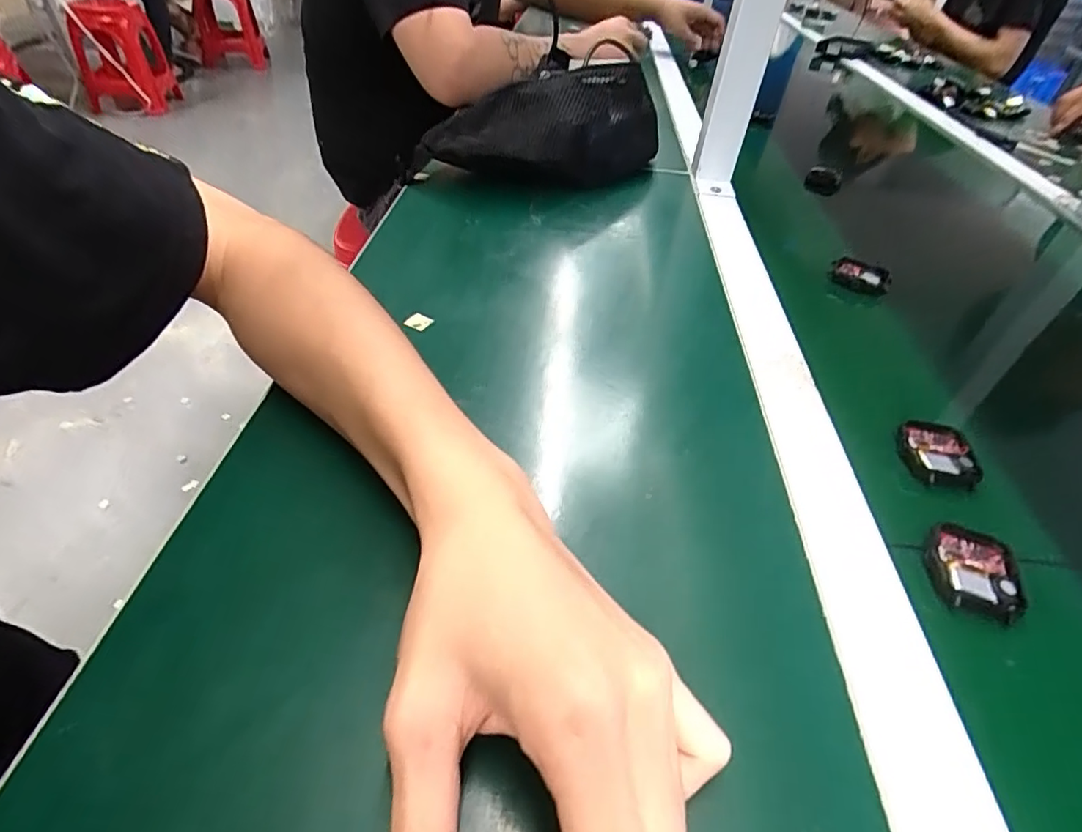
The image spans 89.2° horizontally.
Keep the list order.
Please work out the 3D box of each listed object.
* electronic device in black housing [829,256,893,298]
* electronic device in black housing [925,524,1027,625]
[{"bbox_3d":[0.275,-0.120,0.473,0.047,0.016,0.038,22,46,15],"label":"electronic device in black housing"},{"bbox_3d":[0.208,0.074,0.265,0.039,0.012,0.044,22,46,16],"label":"electronic device in black housing"}]

